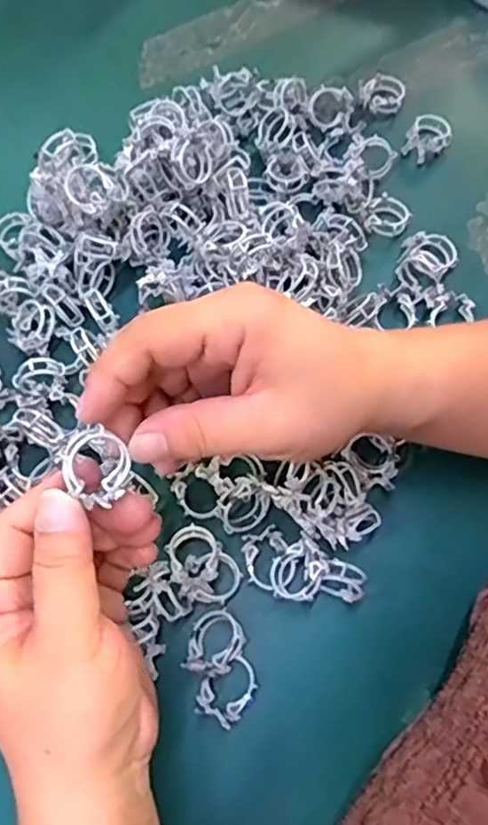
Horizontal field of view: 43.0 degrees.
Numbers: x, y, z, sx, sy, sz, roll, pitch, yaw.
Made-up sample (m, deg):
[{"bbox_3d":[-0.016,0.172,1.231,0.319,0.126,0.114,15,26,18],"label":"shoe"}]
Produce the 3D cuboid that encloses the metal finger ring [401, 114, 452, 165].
[{"bbox_3d":[0.120,-0.180,0.406,0.034,0.008,0.025,-38,73,-11],"label":"metal finger ring"}]

